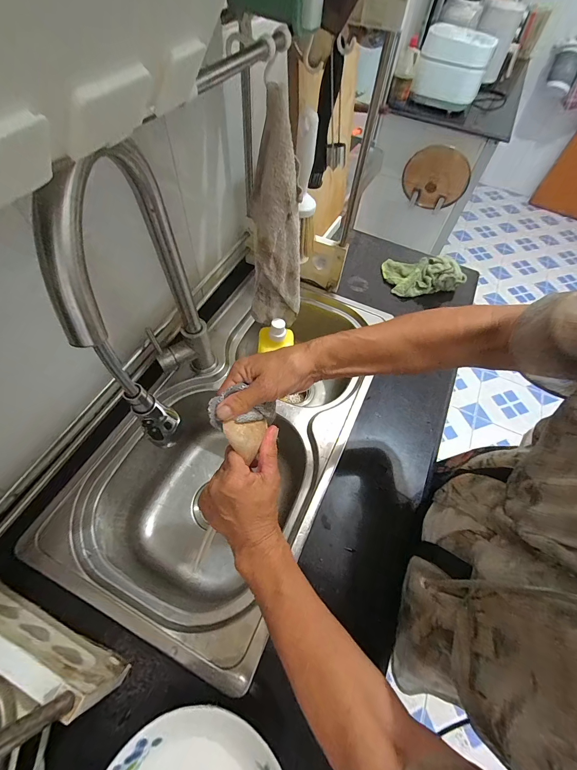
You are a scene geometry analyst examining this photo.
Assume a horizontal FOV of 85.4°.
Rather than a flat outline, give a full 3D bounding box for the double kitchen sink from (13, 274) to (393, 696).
[{"bbox_3d":[-0.073,0.067,0.676,0.379,0.213,0.769,24,60,10],"label":"double kitchen sink"}]

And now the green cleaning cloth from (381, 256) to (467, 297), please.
[{"bbox_3d":[0.343,-0.292,0.793,0.184,0.059,0.128,0,58,-5],"label":"green cleaning cloth"}]

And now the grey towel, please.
[{"bbox_3d":[-0.015,-0.224,0.489,0.083,0.336,0.059,3,58,-3],"label":"grey towel"}]

